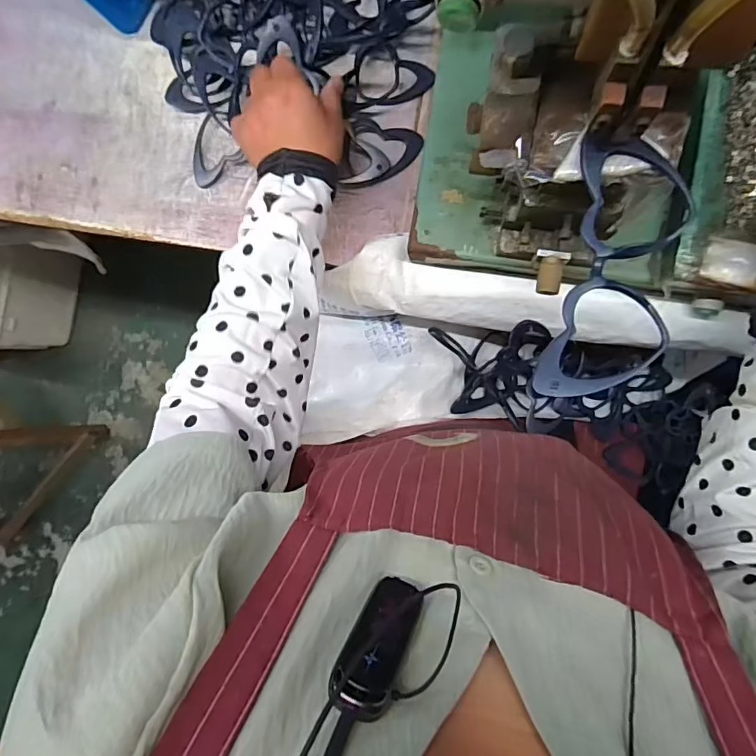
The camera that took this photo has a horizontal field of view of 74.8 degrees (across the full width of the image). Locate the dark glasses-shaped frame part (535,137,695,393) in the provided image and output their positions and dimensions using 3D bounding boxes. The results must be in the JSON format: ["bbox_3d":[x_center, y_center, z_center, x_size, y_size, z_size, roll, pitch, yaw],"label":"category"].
[{"bbox_3d":[0.130,-0.057,0.268,0.060,0.015,0.142,12,93,8],"label":"dark glasses-shaped frame part"}]

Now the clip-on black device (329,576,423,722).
[{"bbox_3d":[0.001,0.114,0.216,0.025,0.063,0.006,30,124,7],"label":"clip-on black device"}]

